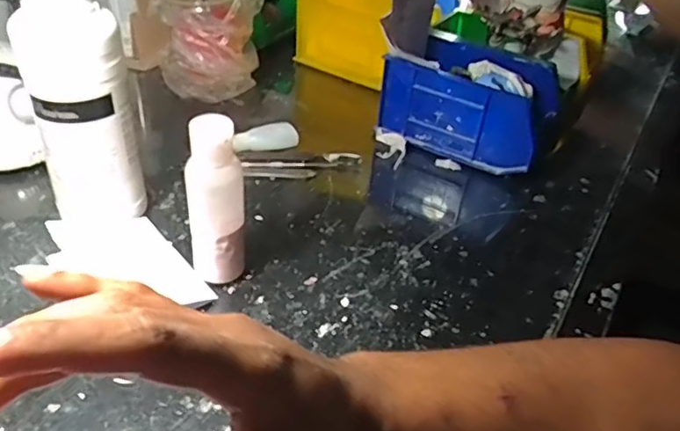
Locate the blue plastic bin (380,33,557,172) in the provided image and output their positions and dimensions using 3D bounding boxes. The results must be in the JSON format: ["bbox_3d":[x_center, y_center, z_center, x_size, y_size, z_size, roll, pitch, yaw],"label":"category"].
[{"bbox_3d":[0.136,-0.119,0.603,0.167,0.091,0.105,23,41,20],"label":"blue plastic bin"}]

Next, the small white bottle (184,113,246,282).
[{"bbox_3d":[-0.085,-0.006,0.397,0.038,0.126,0.028,-4,39,-14],"label":"small white bottle"}]

